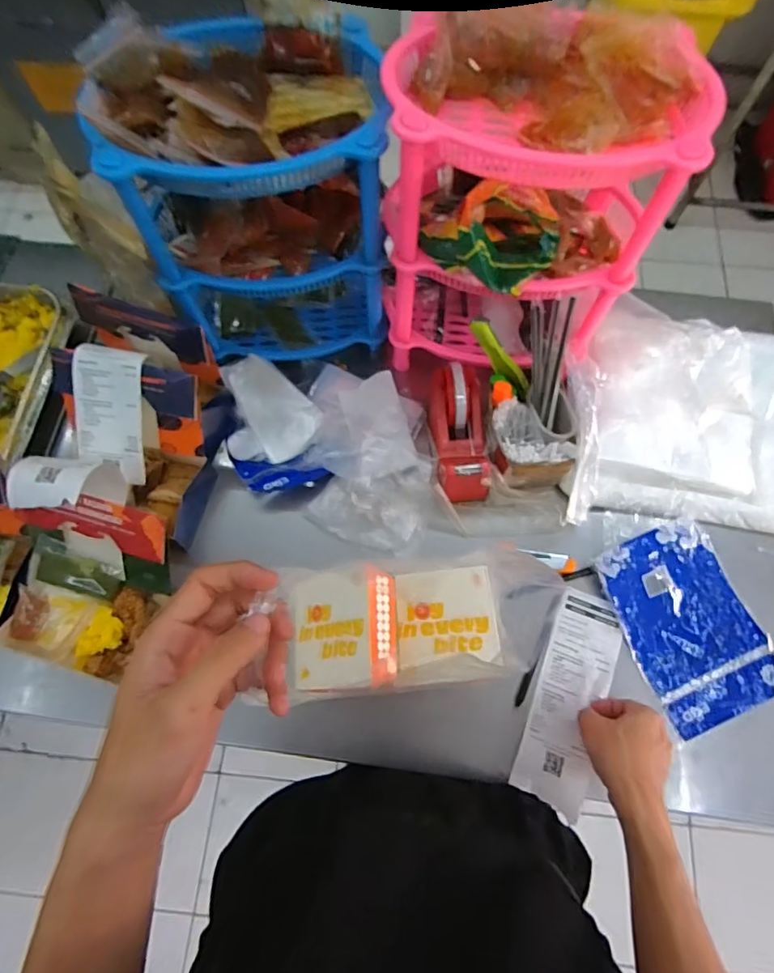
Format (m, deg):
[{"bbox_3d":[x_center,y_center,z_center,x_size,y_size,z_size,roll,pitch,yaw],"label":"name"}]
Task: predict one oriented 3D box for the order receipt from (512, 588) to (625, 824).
[{"bbox_3d":[0.212,0.238,0.580,0.077,0.011,0.232,20,72,6],"label":"order receipt"}]

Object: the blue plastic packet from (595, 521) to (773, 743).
[{"bbox_3d":[0.360,0.160,0.602,0.153,0.023,0.217,-20,72,-7],"label":"blue plastic packet"}]

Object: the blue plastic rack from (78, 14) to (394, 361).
[{"bbox_3d":[-0.142,-0.306,0.604,0.257,0.327,0.179,-12,71,-5],"label":"blue plastic rack"}]

